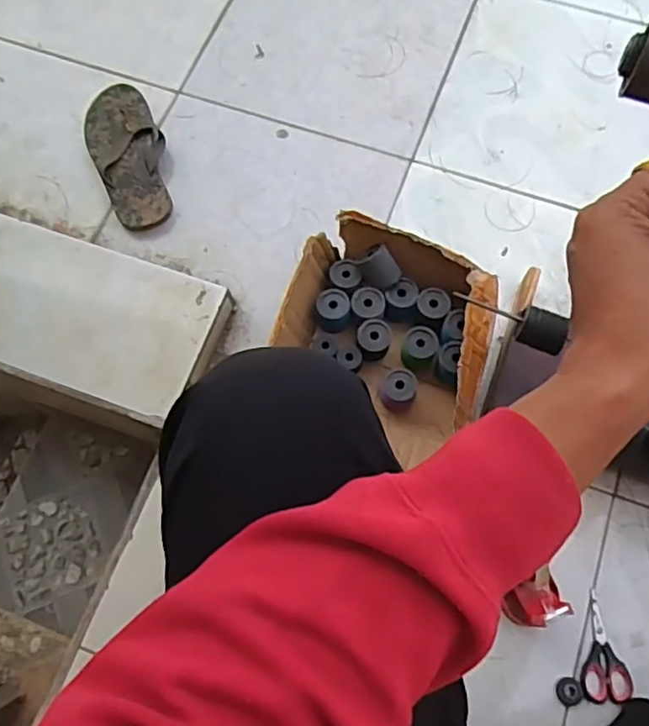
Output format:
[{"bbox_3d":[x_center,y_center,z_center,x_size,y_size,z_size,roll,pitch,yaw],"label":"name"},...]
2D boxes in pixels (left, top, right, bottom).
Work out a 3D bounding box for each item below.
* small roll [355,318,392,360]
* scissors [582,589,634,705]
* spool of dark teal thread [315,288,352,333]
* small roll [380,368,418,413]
[{"bbox_3d":[0.066,-0.030,0.838,0.046,0.052,0.042,0,71,1],"label":"small roll"},{"bbox_3d":[0.323,0.332,0.734,0.055,0.004,0.119,-3,71,0],"label":"scissors"},{"bbox_3d":[0.013,-0.069,0.845,0.046,0.041,0.049,0,71,1],"label":"spool of dark teal thread"},{"bbox_3d":[0.097,0.037,0.821,0.044,0.055,0.044,0,71,1],"label":"small roll"}]

